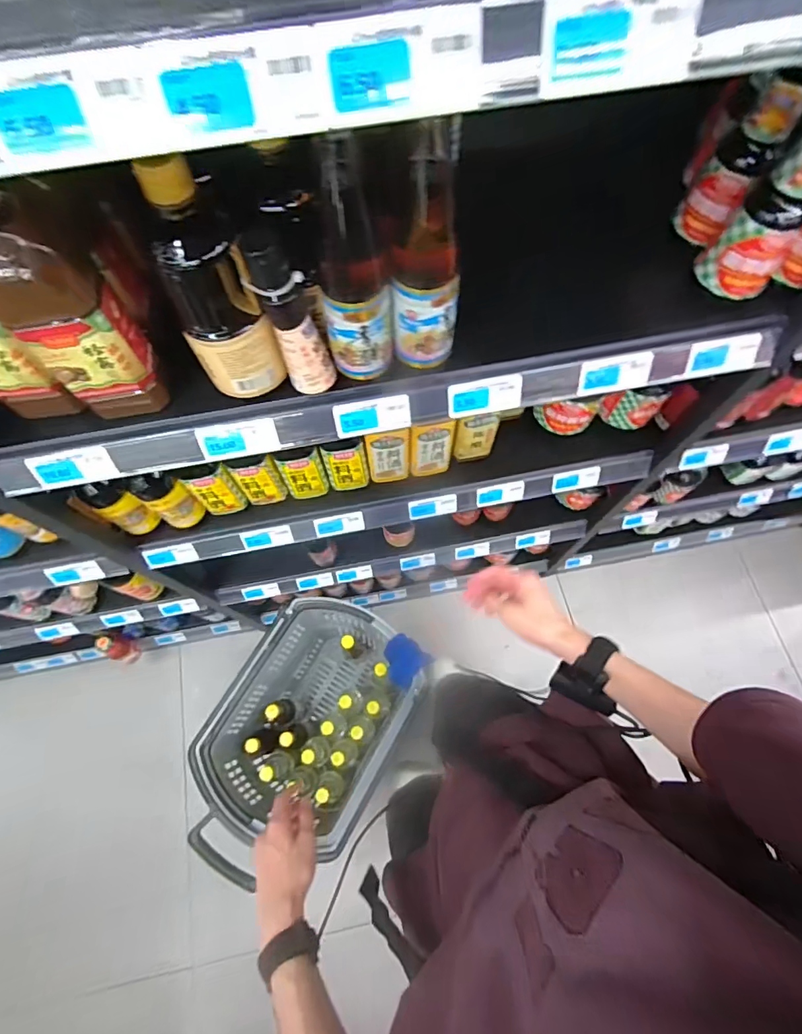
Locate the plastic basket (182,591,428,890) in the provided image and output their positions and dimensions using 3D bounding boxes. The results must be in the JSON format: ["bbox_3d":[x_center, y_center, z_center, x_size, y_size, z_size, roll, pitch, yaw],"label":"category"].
[{"bbox_3d":[-0.210,0.532,1.210,0.375,0.398,0.561,26,71,11],"label":"plastic basket"}]

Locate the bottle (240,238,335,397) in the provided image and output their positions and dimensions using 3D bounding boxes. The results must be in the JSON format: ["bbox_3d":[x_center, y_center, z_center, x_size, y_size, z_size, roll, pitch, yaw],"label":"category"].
[{"bbox_3d":[-0.093,-0.170,0.419,0.051,0.149,0.037,-19,69,-6],"label":"bottle"}]

